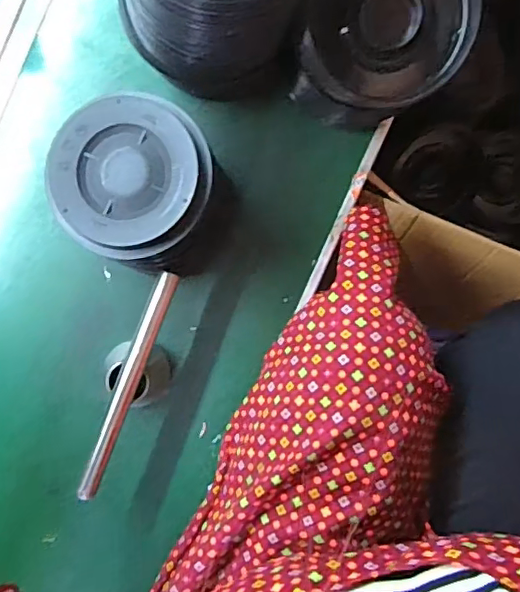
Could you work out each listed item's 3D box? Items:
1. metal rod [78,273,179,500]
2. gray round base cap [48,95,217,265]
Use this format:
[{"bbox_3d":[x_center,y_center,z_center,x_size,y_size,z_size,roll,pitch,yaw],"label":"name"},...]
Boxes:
[{"bbox_3d":[-0.112,0.075,0.472,0.017,0.010,0.199,21,92,-1],"label":"metal rod"},{"bbox_3d":[-0.097,-0.089,0.408,0.117,0.011,0.114,0,92,0],"label":"gray round base cap"}]

